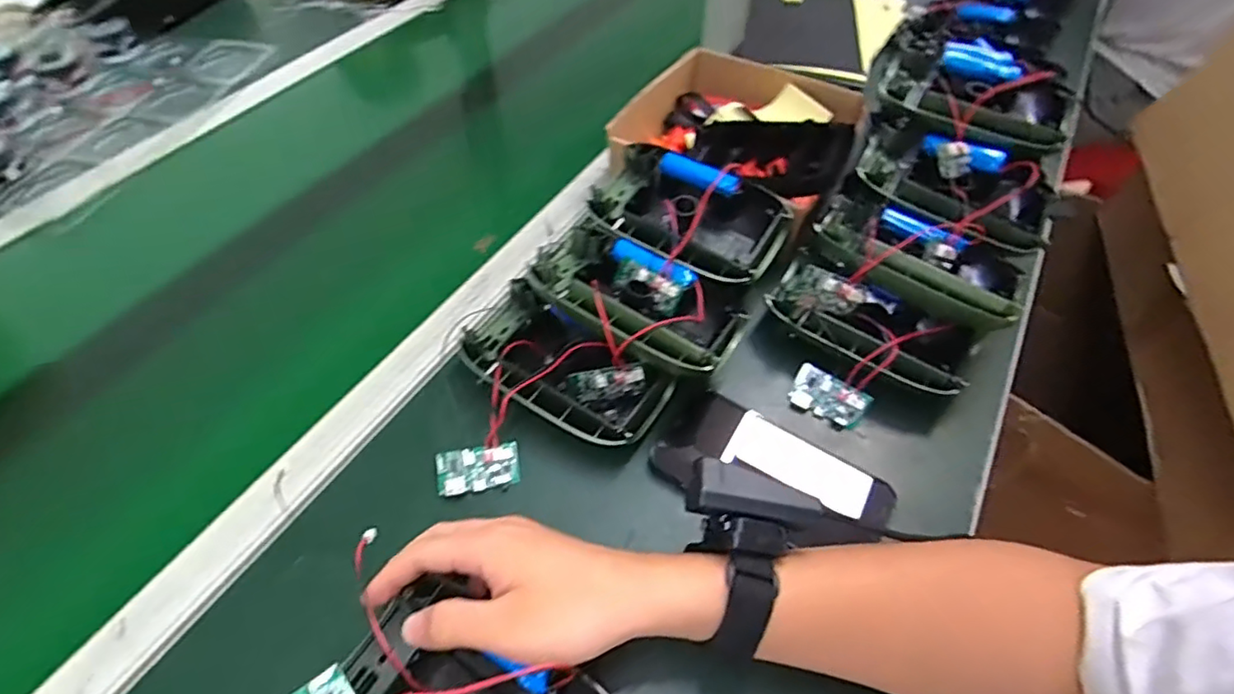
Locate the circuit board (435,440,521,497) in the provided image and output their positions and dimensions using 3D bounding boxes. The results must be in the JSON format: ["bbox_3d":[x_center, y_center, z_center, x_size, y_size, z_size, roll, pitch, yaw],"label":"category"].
[{"bbox_3d":[-0.098,0.086,0.431,0.056,0.005,0.031,-10,69,-7],"label":"circuit board"}]

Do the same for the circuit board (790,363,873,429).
[{"bbox_3d":[0.162,0.038,0.470,0.056,0.032,0.007,32,14,20],"label":"circuit board"}]

